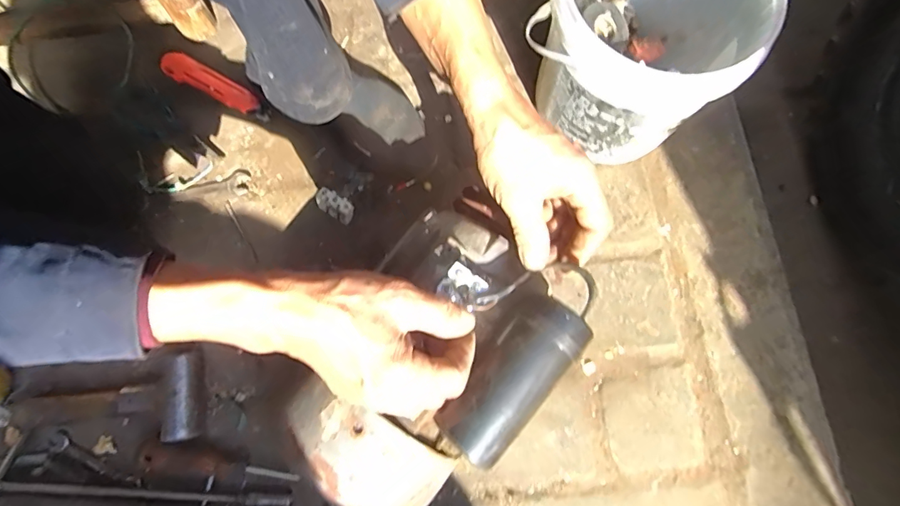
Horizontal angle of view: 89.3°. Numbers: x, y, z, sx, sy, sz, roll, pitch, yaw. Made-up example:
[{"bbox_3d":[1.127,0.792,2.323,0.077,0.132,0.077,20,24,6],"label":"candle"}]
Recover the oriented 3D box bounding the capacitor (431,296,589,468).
[{"bbox_3d":[0.045,0.087,0.334,0.056,0.050,0.129,39,80,7],"label":"capacitor"}]

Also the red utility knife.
[{"bbox_3d":[-0.301,-0.217,0.590,0.151,0.019,0.034,26,79,5],"label":"red utility knife"}]

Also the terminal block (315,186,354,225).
[{"bbox_3d":[-0.138,-0.055,0.551,0.049,0.037,0.023,34,80,6],"label":"terminal block"}]

